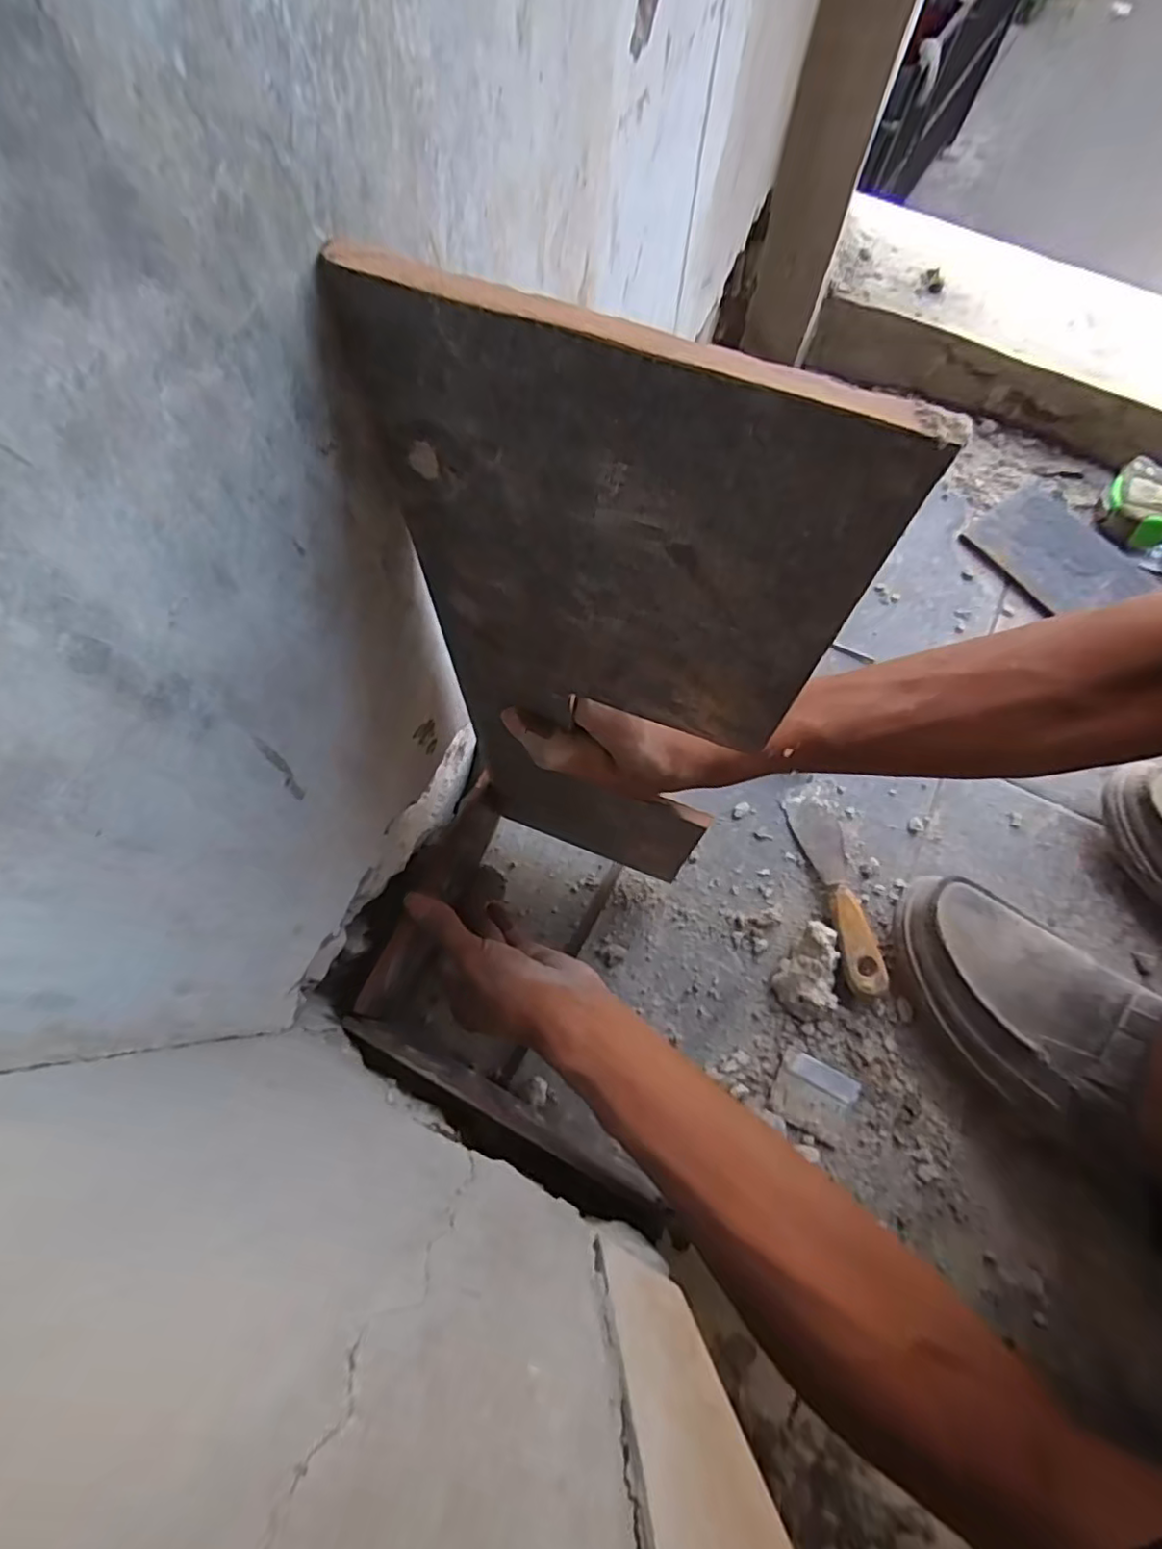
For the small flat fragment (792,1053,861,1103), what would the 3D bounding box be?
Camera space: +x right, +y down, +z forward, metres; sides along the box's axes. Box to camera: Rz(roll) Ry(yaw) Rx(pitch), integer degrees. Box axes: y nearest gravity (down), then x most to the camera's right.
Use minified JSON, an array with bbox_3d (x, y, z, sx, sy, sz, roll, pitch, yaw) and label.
[{"bbox_3d":[0.170,0.210,0.437,0.045,0.004,0.016,27,71,7],"label":"small flat fragment"}]

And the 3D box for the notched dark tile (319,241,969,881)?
[{"bbox_3d":[0.000,-0.026,0.287,0.140,0.347,0.006,23,68,5],"label":"notched dark tile"}]

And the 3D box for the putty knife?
[{"bbox_3d":[0.196,0.083,0.479,0.034,0.028,0.153,-10,71,-6],"label":"putty knife"}]

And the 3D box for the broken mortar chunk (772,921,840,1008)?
[{"bbox_3d":[0.165,0.137,0.458,0.041,0.029,0.055,11,70,2],"label":"broken mortar chunk"}]

